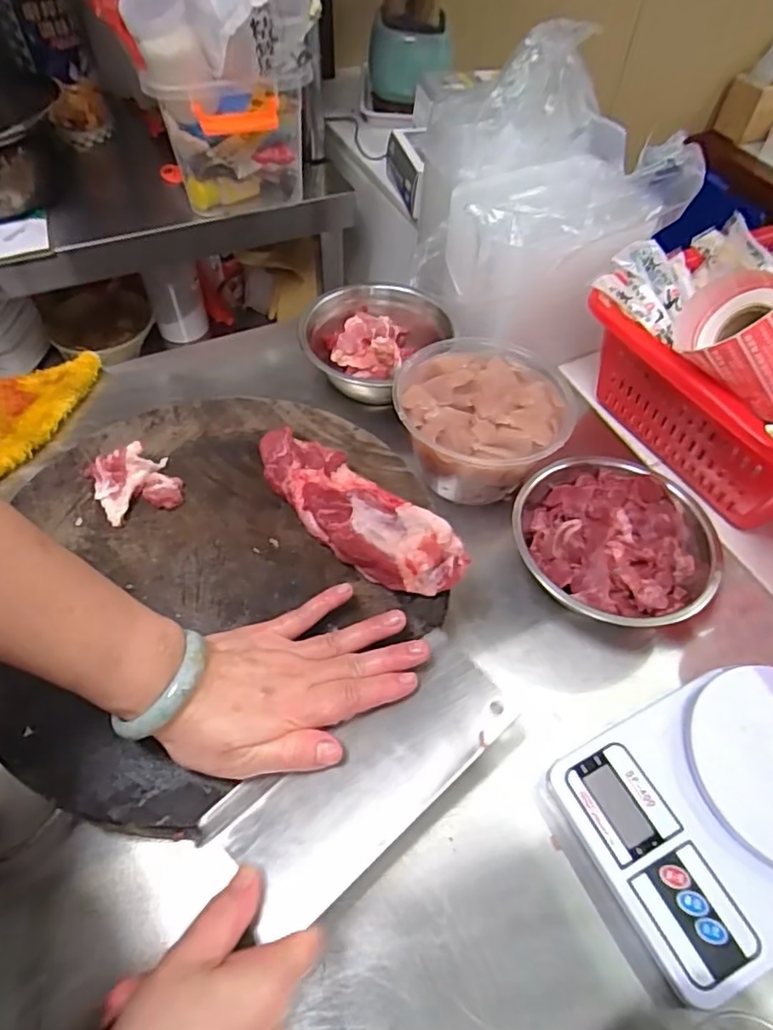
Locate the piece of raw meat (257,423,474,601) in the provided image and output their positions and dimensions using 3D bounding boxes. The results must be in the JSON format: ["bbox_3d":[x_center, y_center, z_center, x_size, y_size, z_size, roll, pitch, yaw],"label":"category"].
[{"bbox_3d":[-0.029,-0.006,0.440,0.194,0.039,0.062,35,60,21],"label":"piece of raw meat"}]

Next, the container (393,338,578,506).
[{"bbox_3d":[0.079,-0.075,0.508,0.142,0.073,0.132,8,54,4],"label":"container"}]

